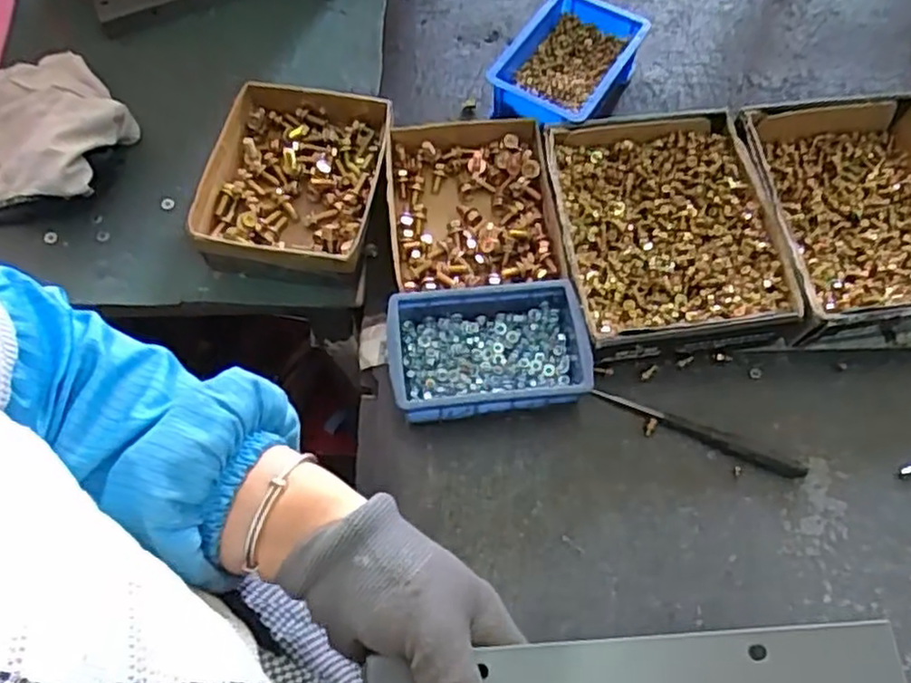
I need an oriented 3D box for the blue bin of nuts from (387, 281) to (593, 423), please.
[{"bbox_3d":[0.024,0.009,0.532,0.149,0.047,0.098,-5,67,-3],"label":"blue bin of nuts"}]

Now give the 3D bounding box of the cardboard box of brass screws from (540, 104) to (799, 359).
[{"bbox_3d":[0.171,-0.091,0.579,0.176,0.049,0.213,-5,67,-5],"label":"cardboard box of brass screws"}]

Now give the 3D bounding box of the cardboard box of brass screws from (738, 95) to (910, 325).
[{"bbox_3d":[0.353,-0.112,0.605,0.190,0.055,0.212,-9,68,-7],"label":"cardboard box of brass screws"}]

